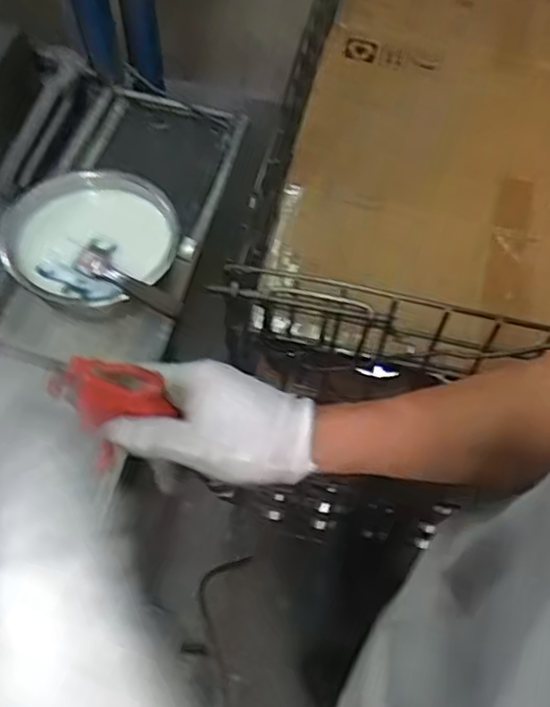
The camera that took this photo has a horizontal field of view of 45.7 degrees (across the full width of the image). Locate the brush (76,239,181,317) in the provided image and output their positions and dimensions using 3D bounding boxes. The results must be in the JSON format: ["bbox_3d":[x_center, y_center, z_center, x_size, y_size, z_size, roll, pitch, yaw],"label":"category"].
[{"bbox_3d":[-0.144,-0.075,0.635,0.147,0.022,0.044,33,62,31],"label":"brush"}]

